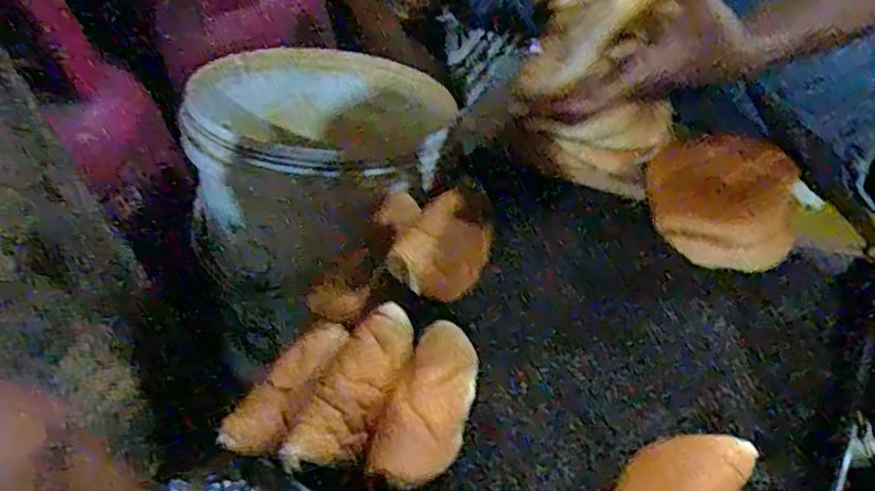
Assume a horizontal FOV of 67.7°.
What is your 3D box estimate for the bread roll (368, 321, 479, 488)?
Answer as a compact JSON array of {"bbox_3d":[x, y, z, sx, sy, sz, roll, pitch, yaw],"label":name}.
[{"bbox_3d":[-0.005,0.132,0.543,0.064,0.045,0.134,14,50,19],"label":"bread roll"}]

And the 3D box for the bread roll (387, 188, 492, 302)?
[{"bbox_3d":[0.008,0.006,0.609,0.057,0.068,0.093,23,54,25],"label":"bread roll"}]

